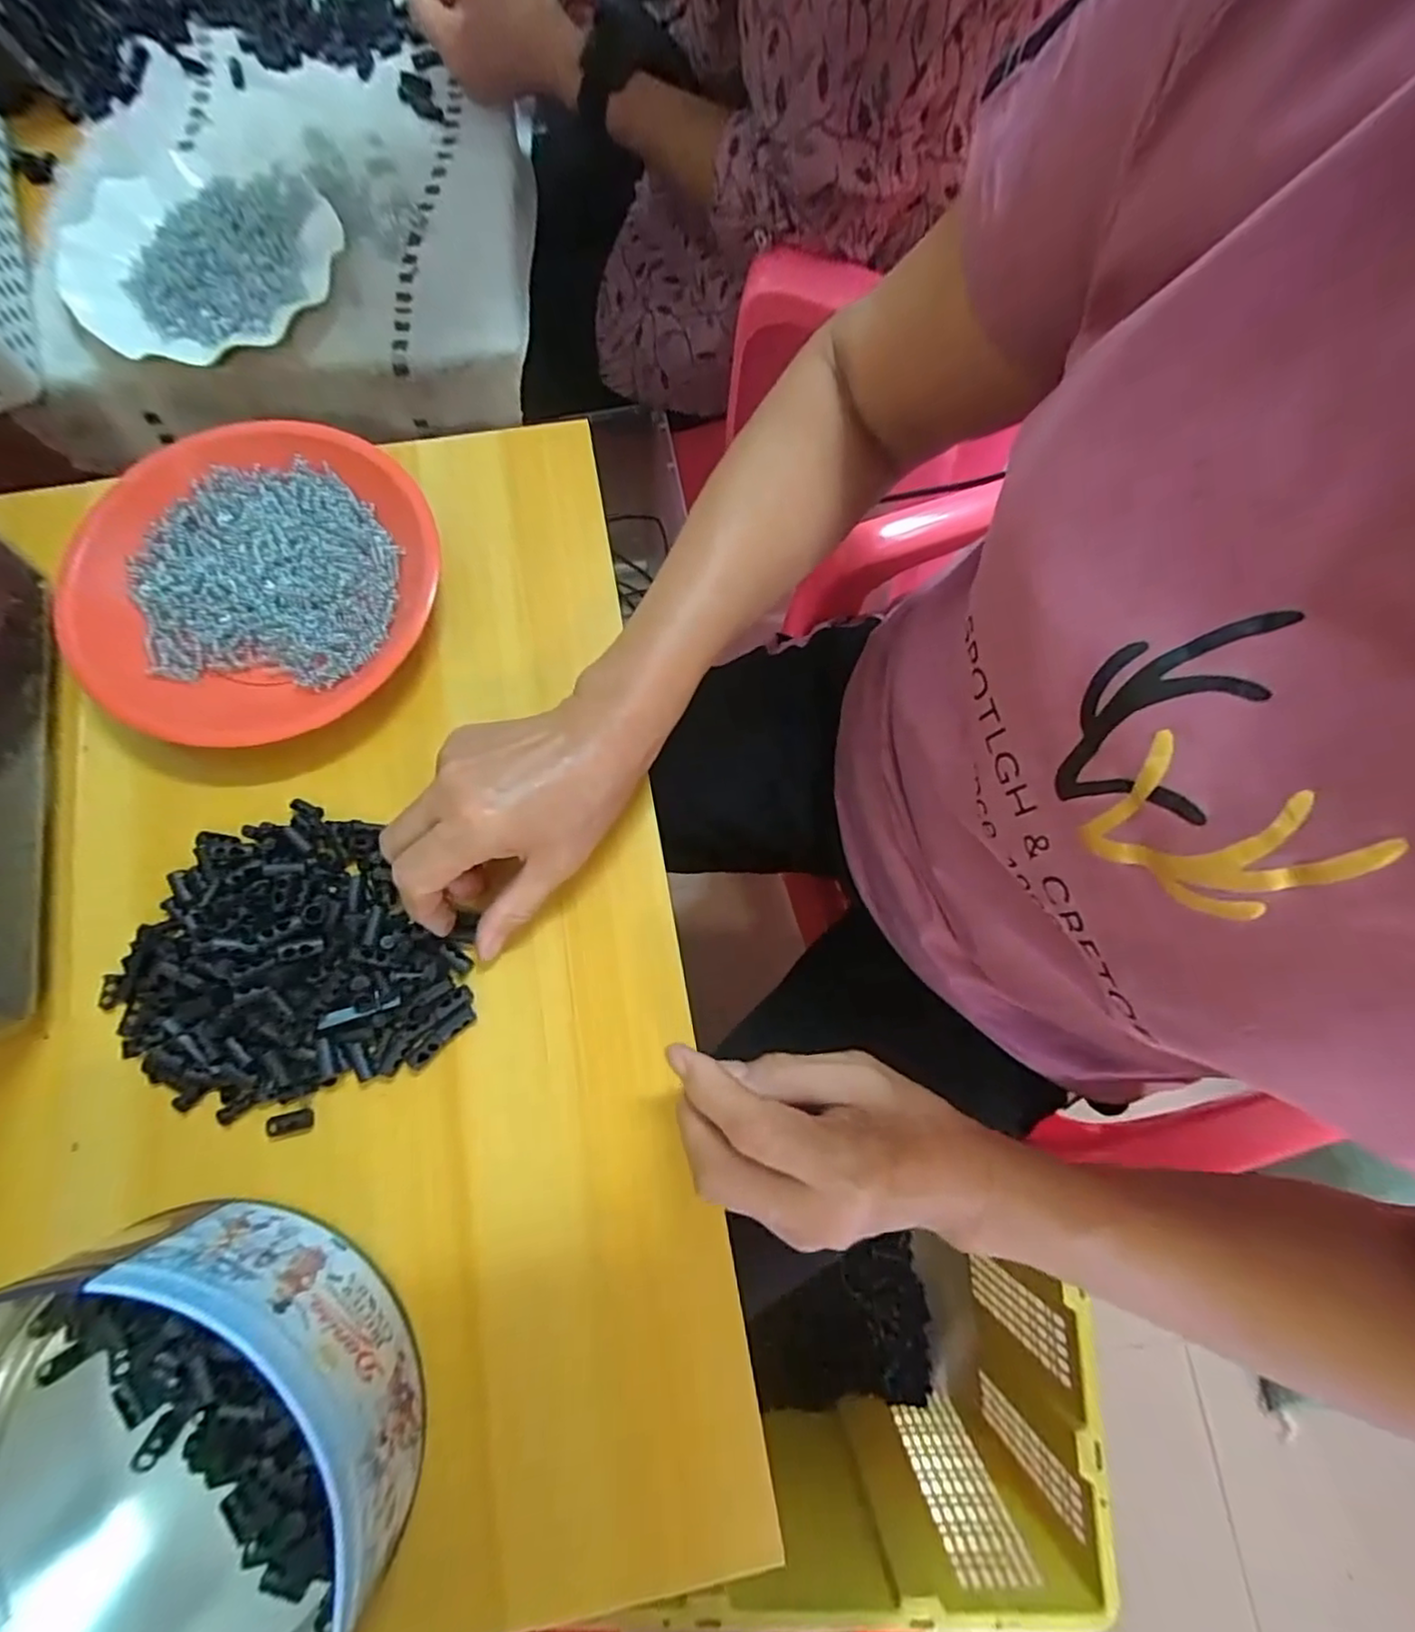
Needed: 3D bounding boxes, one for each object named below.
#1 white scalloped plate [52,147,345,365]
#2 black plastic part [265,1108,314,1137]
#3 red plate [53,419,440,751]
[{"bbox_3d":[-0.365,-0.405,0.464,0.179,0.025,0.193,0,77,0],"label":"white scalloped plate"},{"bbox_3d":[-0.198,0.145,0.306,0.020,0.006,0.009,-12,77,-3],"label":"black plastic part"},{"bbox_3d":[-0.252,-0.134,0.362,0.174,0.031,0.190,0,77,0],"label":"red plate"}]

